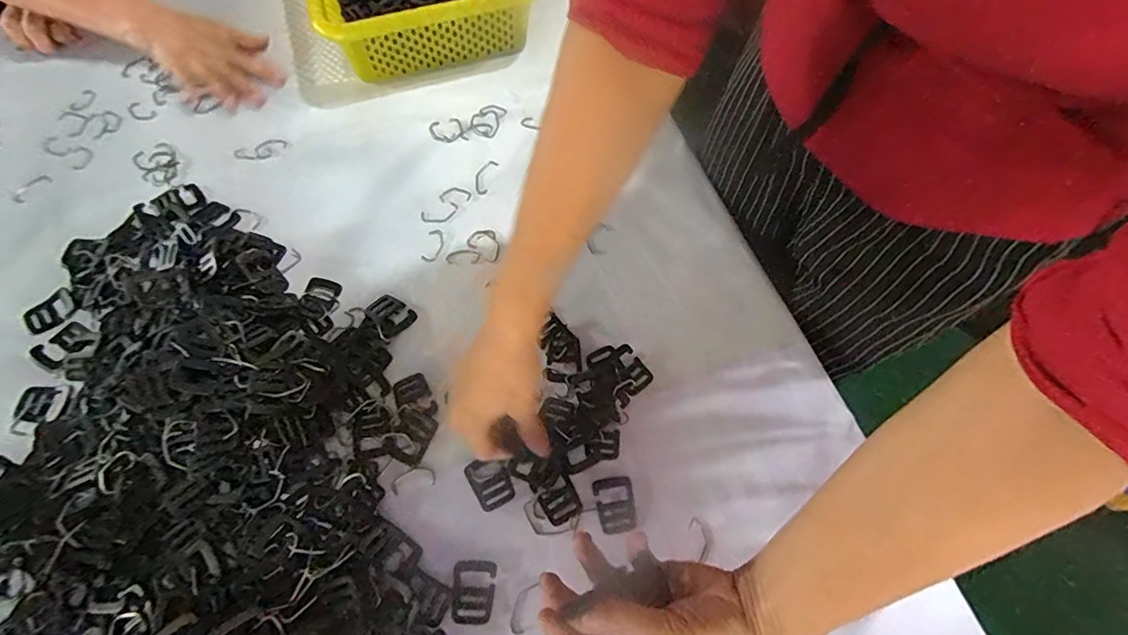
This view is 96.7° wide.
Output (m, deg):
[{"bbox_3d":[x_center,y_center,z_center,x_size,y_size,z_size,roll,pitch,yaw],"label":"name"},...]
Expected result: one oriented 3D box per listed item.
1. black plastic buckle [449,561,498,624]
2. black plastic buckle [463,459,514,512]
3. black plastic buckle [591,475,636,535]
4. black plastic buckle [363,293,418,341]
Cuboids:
[{"bbox_3d":[-0.070,0.210,0.384,0.032,0.004,0.043,3,65,-1],"label":"black plastic buckle"},{"bbox_3d":[-0.061,0.137,0.419,0.032,0.004,0.043,-29,69,-15],"label":"black plastic buckle"},{"bbox_3d":[0.043,0.154,0.414,0.033,0.004,0.042,-7,65,-6],"label":"black plastic buckle"},{"bbox_3d":[-0.167,-0.002,0.481,0.044,0.005,0.036,40,69,15],"label":"black plastic buckle"}]

